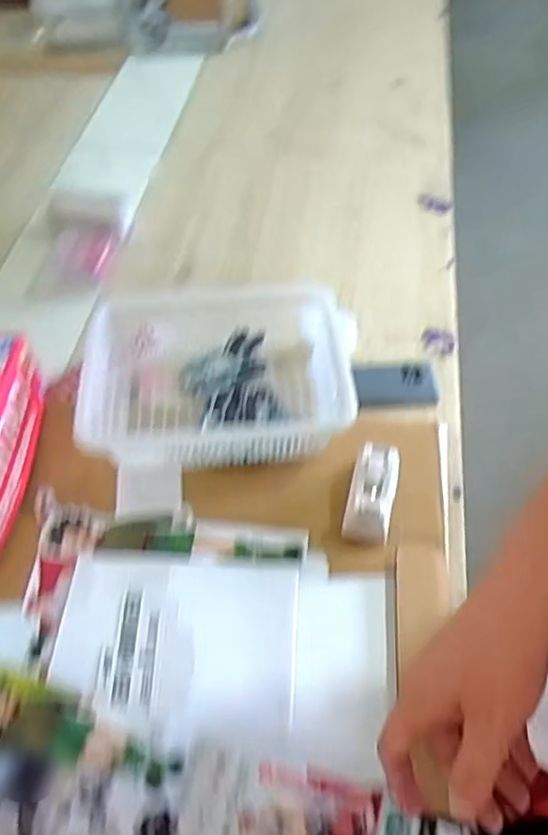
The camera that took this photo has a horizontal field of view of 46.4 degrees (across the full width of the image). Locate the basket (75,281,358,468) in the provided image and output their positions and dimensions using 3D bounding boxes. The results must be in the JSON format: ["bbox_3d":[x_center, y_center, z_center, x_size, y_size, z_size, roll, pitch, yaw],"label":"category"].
[{"bbox_3d":[-0.076,-0.052,0.890,0.390,0.118,0.270,-7,54,-3],"label":"basket"}]

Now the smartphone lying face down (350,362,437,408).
[{"bbox_3d":[0.180,-0.051,0.939,0.121,0.009,0.074,-7,54,-3],"label":"smartphone lying face down"}]

